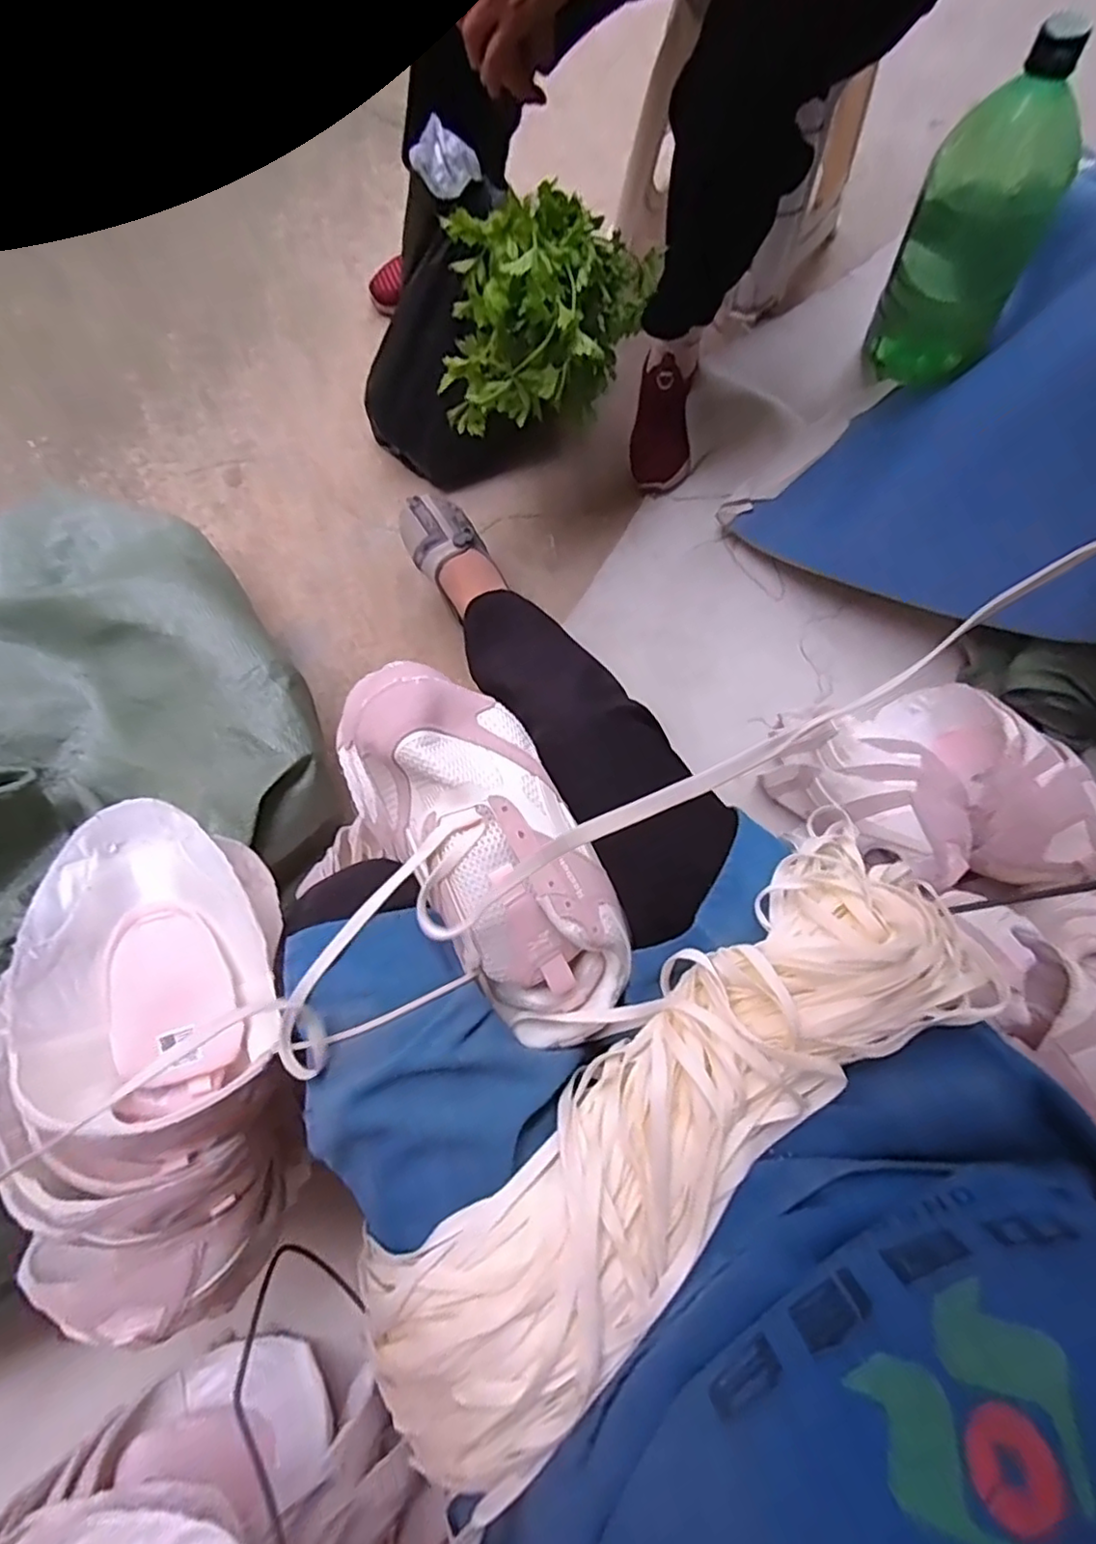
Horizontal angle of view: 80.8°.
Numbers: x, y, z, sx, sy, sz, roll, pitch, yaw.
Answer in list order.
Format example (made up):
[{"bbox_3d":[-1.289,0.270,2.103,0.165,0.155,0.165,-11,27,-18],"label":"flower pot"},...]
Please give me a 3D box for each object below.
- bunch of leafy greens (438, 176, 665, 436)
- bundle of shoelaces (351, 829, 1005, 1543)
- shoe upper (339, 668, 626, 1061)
[{"bbox_3d":[0.003,-0.474,0.672,0.233,0.144,0.147,-5,77,-3],"label":"bunch of leafy greens"},{"bbox_3d":[0.071,0.181,0.334,0.381,0.063,0.114,-37,81,-10],"label":"bundle of shoelaces"},{"bbox_3d":[-0.038,0.050,0.399,0.116,0.068,0.255,-32,89,-10],"label":"shoe upper"}]

